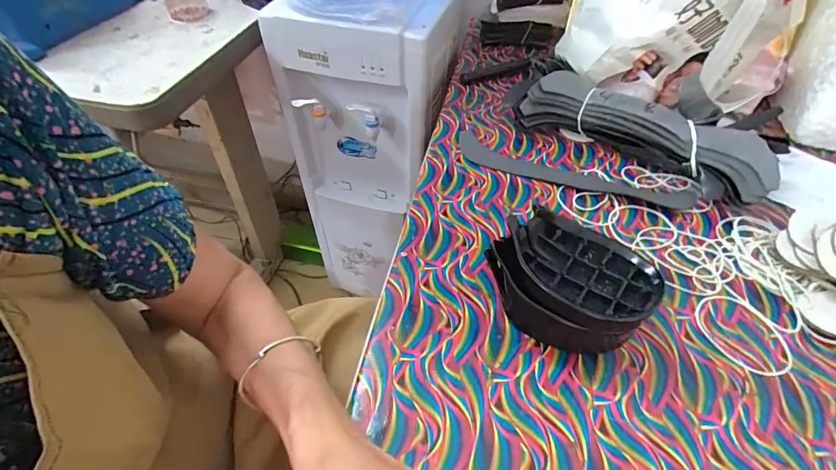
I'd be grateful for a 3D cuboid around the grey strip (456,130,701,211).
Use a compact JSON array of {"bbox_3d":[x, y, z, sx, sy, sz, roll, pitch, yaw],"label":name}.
[{"bbox_3d":[0.194,-0.078,0.514,0.299,0.005,0.058,19,50,15],"label":"grey strip"}]

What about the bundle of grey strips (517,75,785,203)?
[{"bbox_3d":[0.284,-0.132,0.519,0.290,0.066,0.081,26,52,20],"label":"bundle of grey strips"}]

